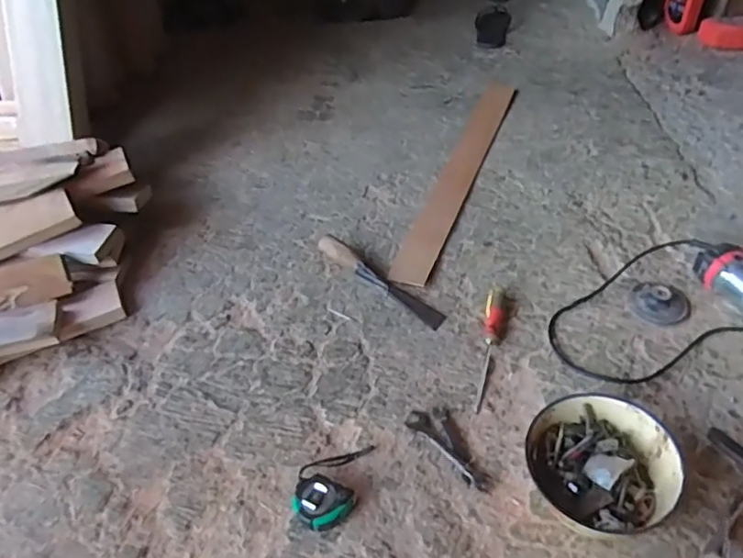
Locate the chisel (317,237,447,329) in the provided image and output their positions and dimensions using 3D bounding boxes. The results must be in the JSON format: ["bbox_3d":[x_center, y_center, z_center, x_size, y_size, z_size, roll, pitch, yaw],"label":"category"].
[{"bbox_3d":[0.013,-0.001,1.039,0.282,0.050,0.039,30,55,30],"label":"chisel"}]

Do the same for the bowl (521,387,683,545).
[{"bbox_3d":[0.293,0.243,0.745,0.180,0.076,0.175,-3,46,3],"label":"bowl"}]

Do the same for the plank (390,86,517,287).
[{"bbox_3d":[0.201,-0.247,1.280,0.080,0.012,0.731,14,49,18],"label":"plank"}]

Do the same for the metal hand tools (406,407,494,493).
[{"bbox_3d":[0.118,0.241,0.832,0.058,0.008,0.152,-29,50,-21],"label":"metal hand tools"}]

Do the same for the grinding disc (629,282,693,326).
[{"bbox_3d":[0.484,0.038,0.966,0.093,0.026,0.080,22,52,24],"label":"grinding disc"}]

